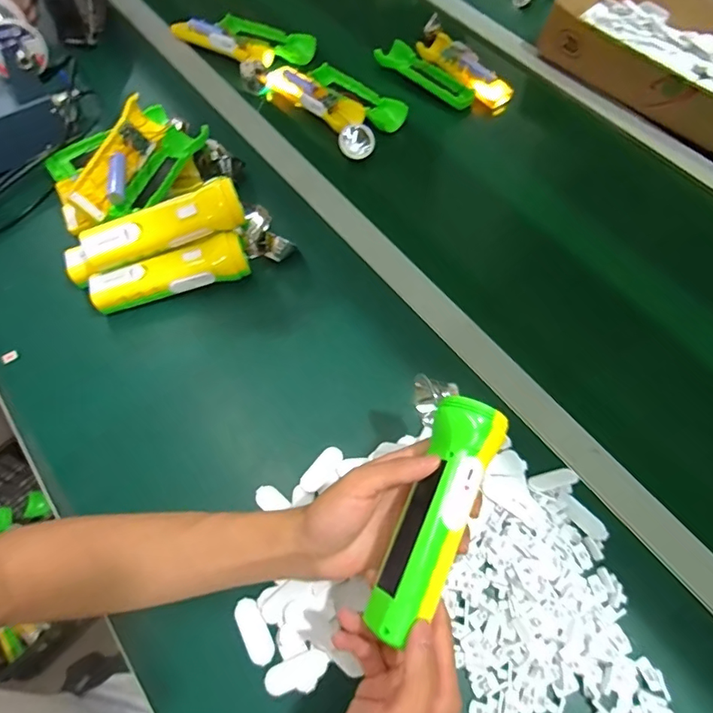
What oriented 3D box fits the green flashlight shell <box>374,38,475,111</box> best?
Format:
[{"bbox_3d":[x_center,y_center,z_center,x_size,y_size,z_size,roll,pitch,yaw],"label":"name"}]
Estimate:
[{"bbox_3d":[0.102,-0.419,0.739,0.159,0.029,0.051,40,67,18],"label":"green flashlight shell"}]

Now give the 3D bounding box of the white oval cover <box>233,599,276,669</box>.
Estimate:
[{"bbox_3d":[-0.083,0.222,0.399,0.022,0.004,0.050,-26,66,-15],"label":"white oval cover"}]

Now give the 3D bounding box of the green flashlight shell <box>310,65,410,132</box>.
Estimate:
[{"bbox_3d":[-0.001,-0.376,0.712,0.167,0.022,0.053,38,67,17],"label":"green flashlight shell"}]

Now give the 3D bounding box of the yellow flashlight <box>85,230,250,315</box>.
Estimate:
[{"bbox_3d":[-0.199,-0.084,0.532,0.164,0.045,0.042,-19,65,-7],"label":"yellow flashlight"}]

